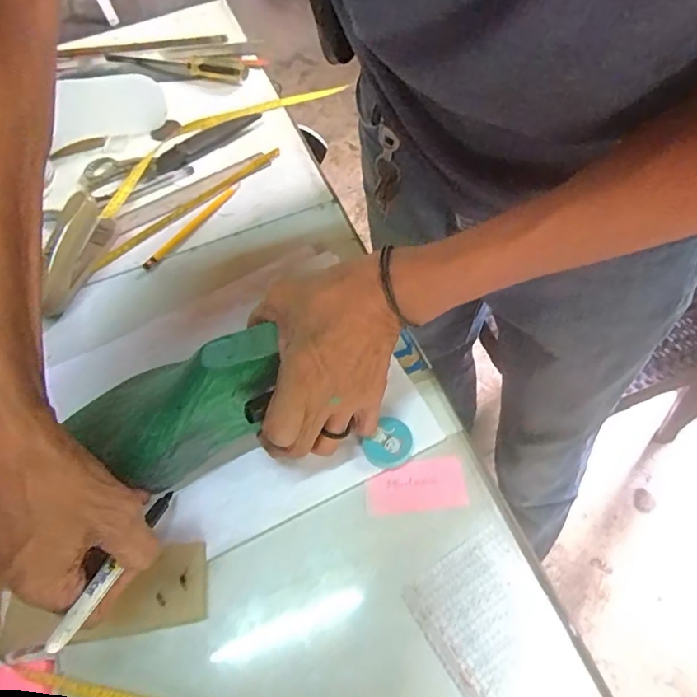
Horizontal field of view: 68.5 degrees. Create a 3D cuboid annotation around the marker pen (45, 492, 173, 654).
[{"bbox_3d":[-0.145,0.133,0.327,0.009,0.013,0.129,10,24,9],"label":"marker pen"}]

